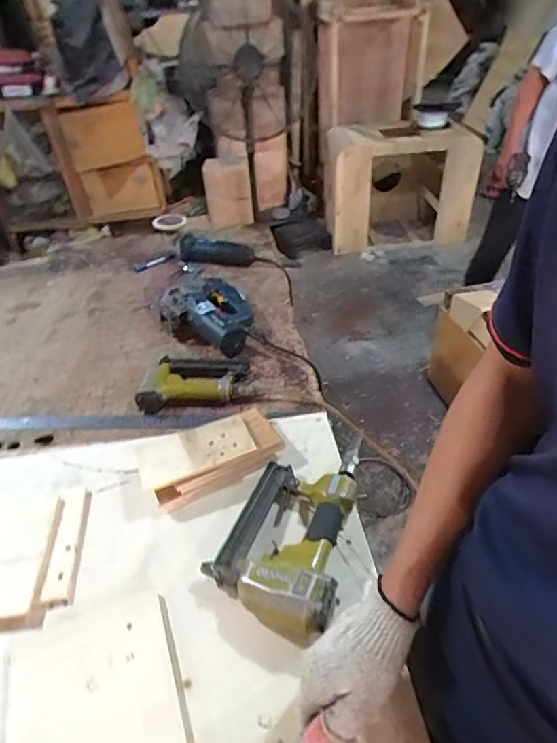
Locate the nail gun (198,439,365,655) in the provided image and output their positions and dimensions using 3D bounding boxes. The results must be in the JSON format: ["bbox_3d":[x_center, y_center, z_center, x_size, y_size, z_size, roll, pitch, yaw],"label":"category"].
[{"bbox_3d":[0.010,0.195,0.645,0.165,0.060,0.276,7,41,13],"label":"nail gun"}]

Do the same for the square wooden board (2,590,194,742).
[{"bbox_3d":[-0.199,0.348,0.523,0.178,0.015,0.181,-16,41,-15],"label":"square wooden board"}]

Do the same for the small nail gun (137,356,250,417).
[{"bbox_3d":[-0.161,0.016,0.925,0.190,0.045,0.125,-2,40,2],"label":"small nail gun"}]

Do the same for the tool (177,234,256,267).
[{"bbox_3d":[-0.168,-0.324,1.328,0.201,0.059,0.087,4,39,-13],"label":"tool"}]

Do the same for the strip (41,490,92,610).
[{"bbox_3d":[-0.288,0.234,0.665,0.040,0.010,0.167,-8,40,-5],"label":"strip"}]

